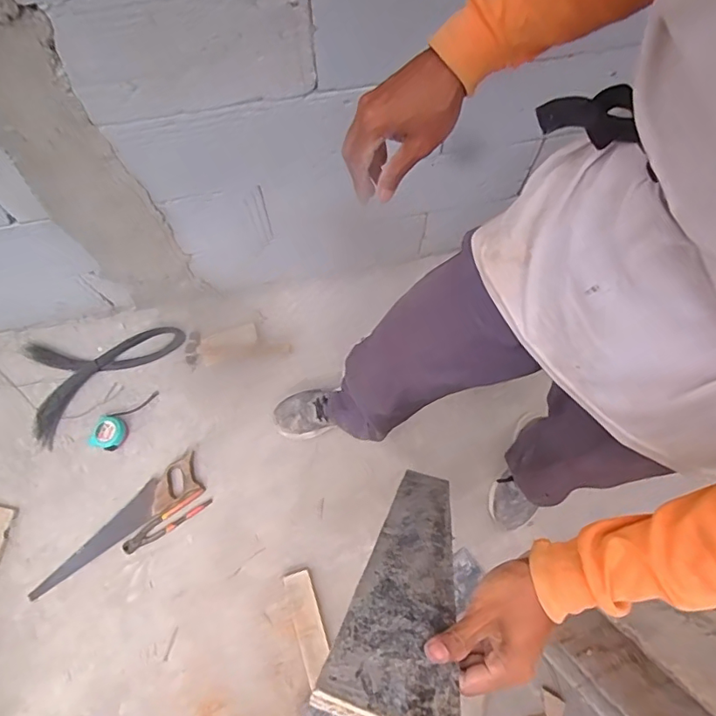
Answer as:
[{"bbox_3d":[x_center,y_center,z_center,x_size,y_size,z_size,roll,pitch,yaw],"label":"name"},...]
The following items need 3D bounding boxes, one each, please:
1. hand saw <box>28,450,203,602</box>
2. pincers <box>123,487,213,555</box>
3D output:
[{"bbox_3d":[-0.578,0.392,1.214,0.447,0.023,0.090,-33,74,-11],"label":"hand saw"},{"bbox_3d":[-0.453,0.391,1.206,0.224,0.013,0.047,-33,74,-11],"label":"pincers"}]

